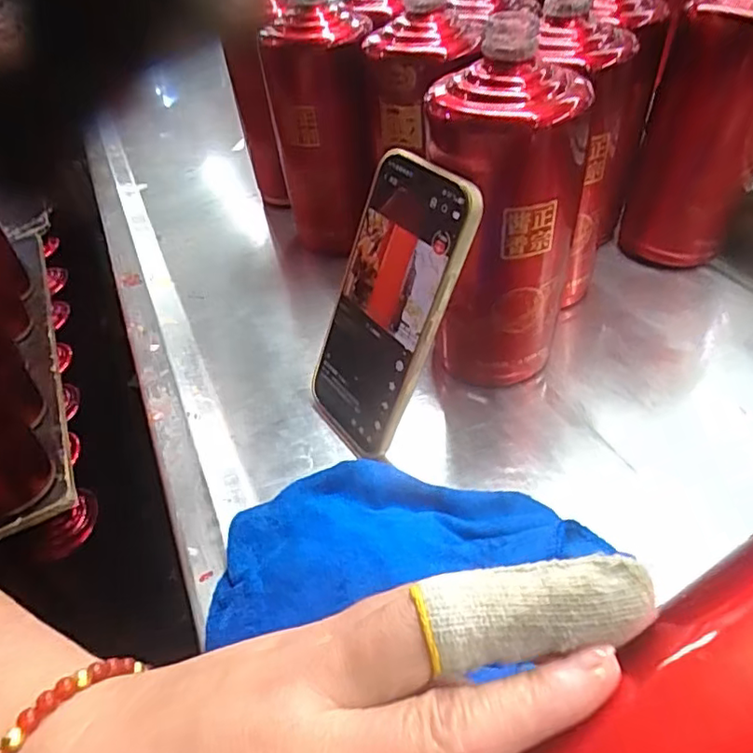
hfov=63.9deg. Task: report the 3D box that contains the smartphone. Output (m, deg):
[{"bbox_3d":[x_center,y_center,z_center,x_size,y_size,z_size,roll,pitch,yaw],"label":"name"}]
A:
[{"bbox_3d":[0.003,-0.035,0.336,0.008,0.165,0.076,-7,38,-40],"label":"smartphone"}]

